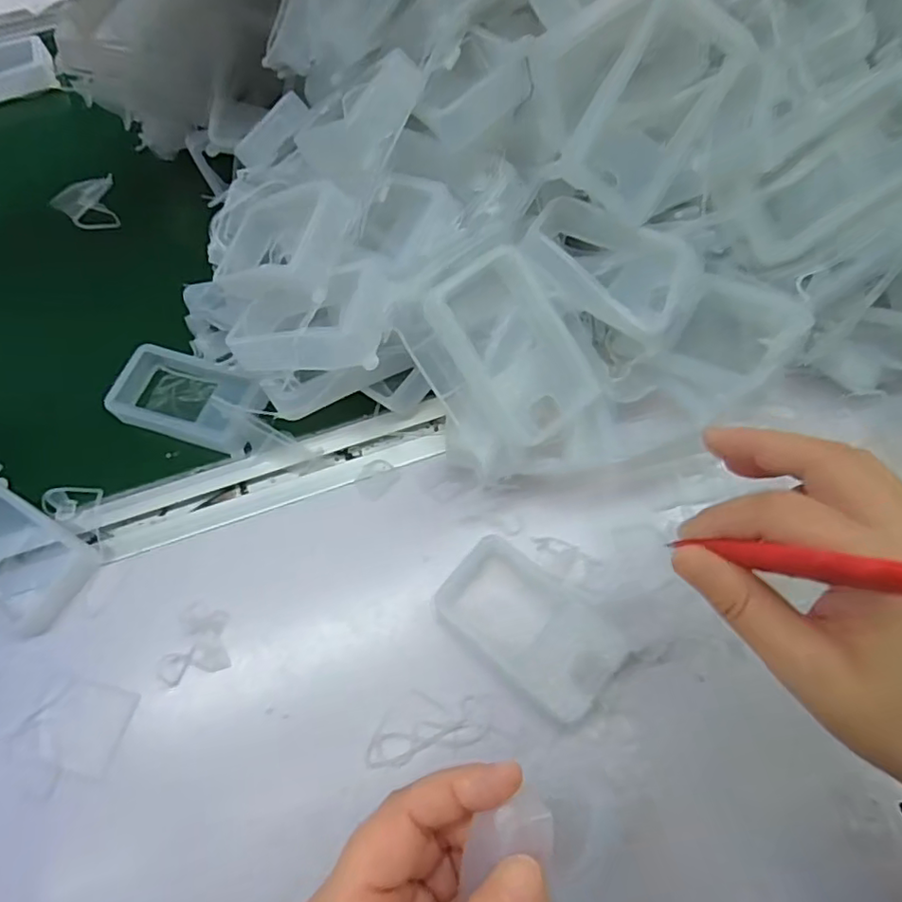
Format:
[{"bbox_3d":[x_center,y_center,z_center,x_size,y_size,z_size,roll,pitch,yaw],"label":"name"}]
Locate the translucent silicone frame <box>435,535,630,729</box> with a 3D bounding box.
[{"bbox_3d":[0.040,0.091,0.308,0.093,0.023,0.057,37,73,17],"label":"translucent silicone frame"}]

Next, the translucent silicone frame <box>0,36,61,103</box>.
[{"bbox_3d":[-0.412,-0.344,0.535,0.097,0.024,0.048,-20,67,-6],"label":"translucent silicone frame"}]

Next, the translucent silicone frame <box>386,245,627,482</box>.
[{"bbox_3d":[0.036,-0.040,0.311,0.085,0.019,0.123,-32,98,-12],"label":"translucent silicone frame"}]

